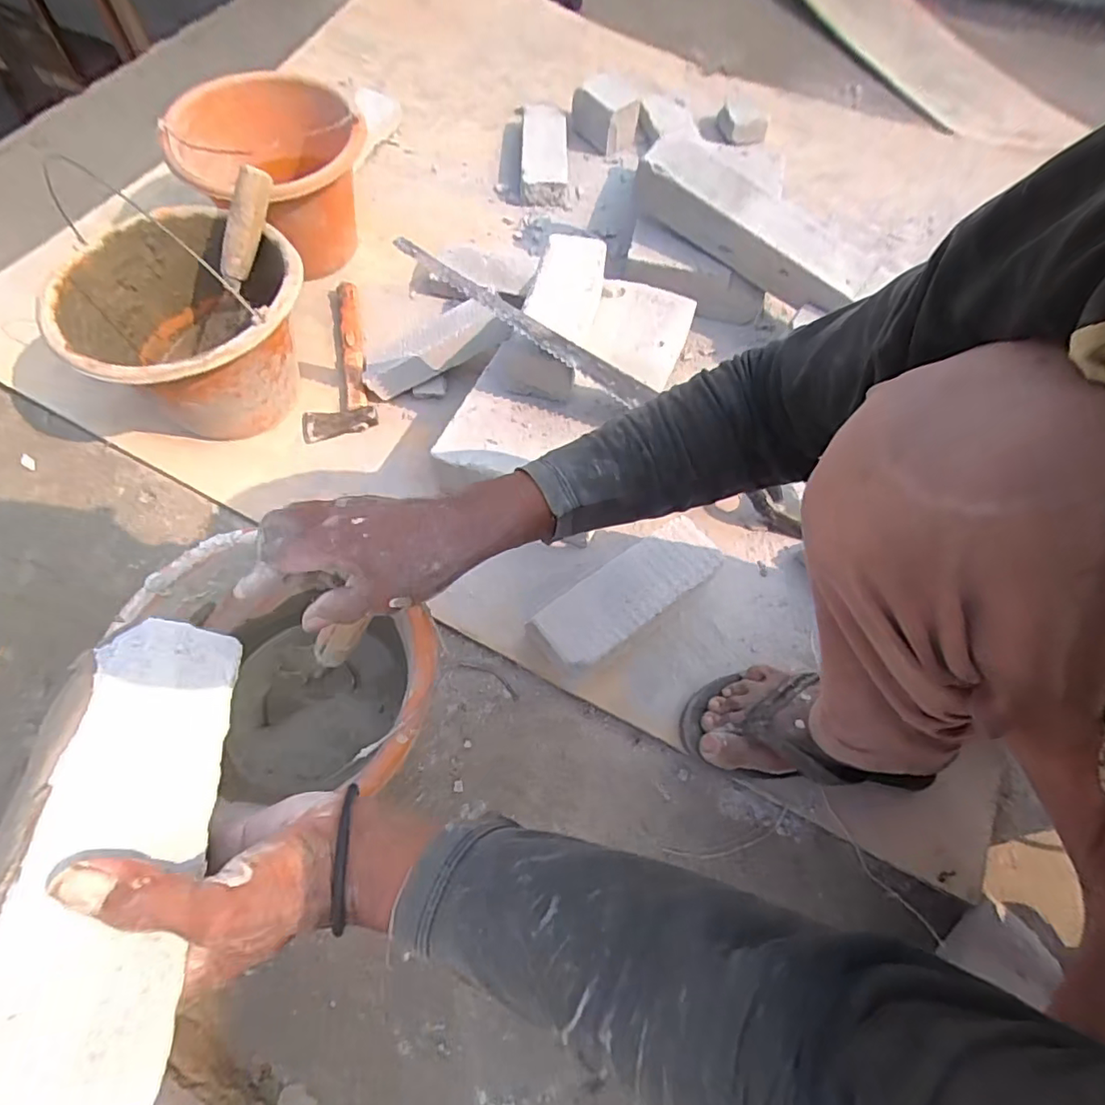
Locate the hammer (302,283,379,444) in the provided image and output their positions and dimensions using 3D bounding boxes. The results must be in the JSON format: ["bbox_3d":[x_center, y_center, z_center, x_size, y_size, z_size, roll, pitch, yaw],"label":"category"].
[{"bbox_3d":[-0.298,-0.267,0.777,0.090,0.025,0.255,-13,65,-6],"label":"hammer"}]

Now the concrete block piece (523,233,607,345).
[{"bbox_3d":[0.020,-0.318,0.686,0.077,0.029,0.138,14,65,4],"label":"concrete block piece"}]

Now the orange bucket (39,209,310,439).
[{"bbox_3d":[-0.399,-0.247,0.681,0.229,0.175,0.243,1,64,-2],"label":"orange bucket"}]

